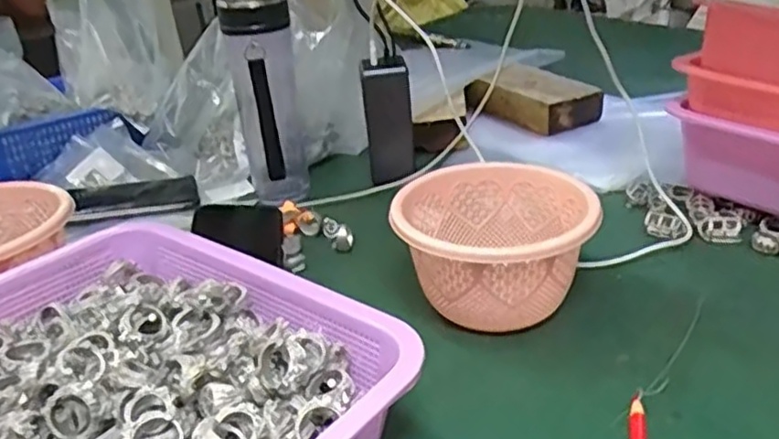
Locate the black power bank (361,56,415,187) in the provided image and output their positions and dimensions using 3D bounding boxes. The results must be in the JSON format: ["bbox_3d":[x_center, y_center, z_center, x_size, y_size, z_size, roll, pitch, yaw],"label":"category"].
[{"bbox_3d":[-0.001,-0.106,0.756,0.048,0.130,0.029,-9,27,-4],"label":"black power bank"}]

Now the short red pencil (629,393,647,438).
[{"bbox_3d":[0.147,0.126,0.413,0.010,0.009,0.054,2,29,16],"label":"short red pencil"}]

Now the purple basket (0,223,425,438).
[{"bbox_3d":[-0.147,0.111,0.419,0.309,0.097,0.232,16,35,37],"label":"purple basket"}]

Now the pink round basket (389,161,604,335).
[{"bbox_3d":[0.083,0.026,0.539,0.141,0.096,0.140,-5,27,3],"label":"pink round basket"}]

